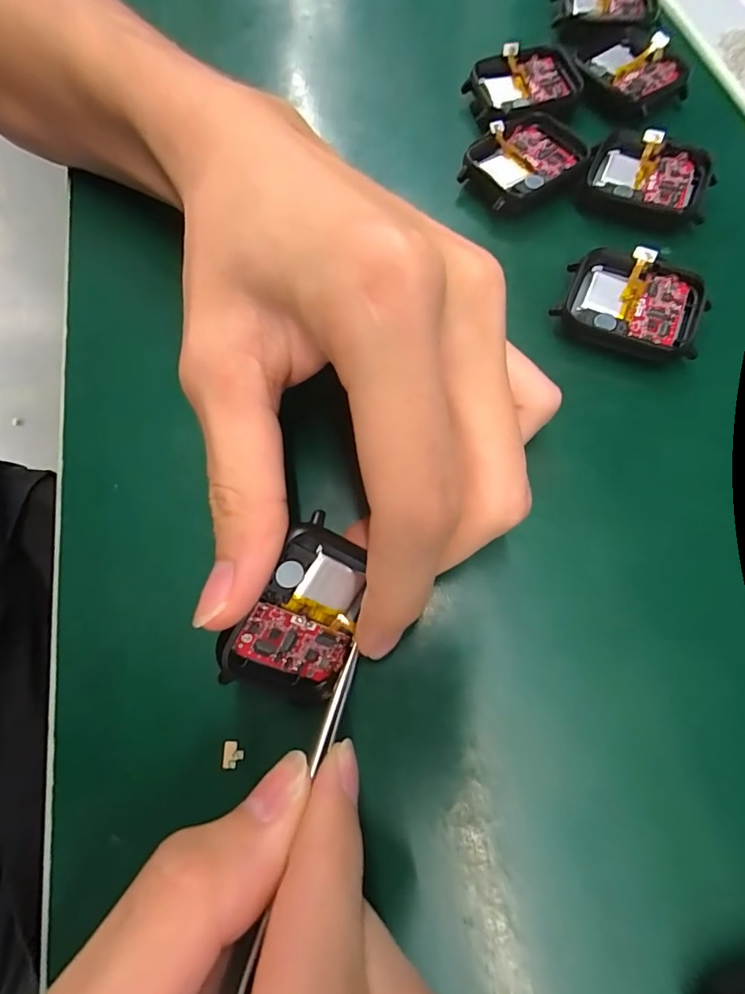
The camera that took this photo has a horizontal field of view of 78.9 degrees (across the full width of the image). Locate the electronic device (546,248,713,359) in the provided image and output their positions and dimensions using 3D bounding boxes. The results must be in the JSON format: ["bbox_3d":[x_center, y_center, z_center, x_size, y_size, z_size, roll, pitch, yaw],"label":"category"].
[{"bbox_3d":[0.091,-0.068,0.158,0.045,0.010,0.035,20,72,9],"label":"electronic device"}]

